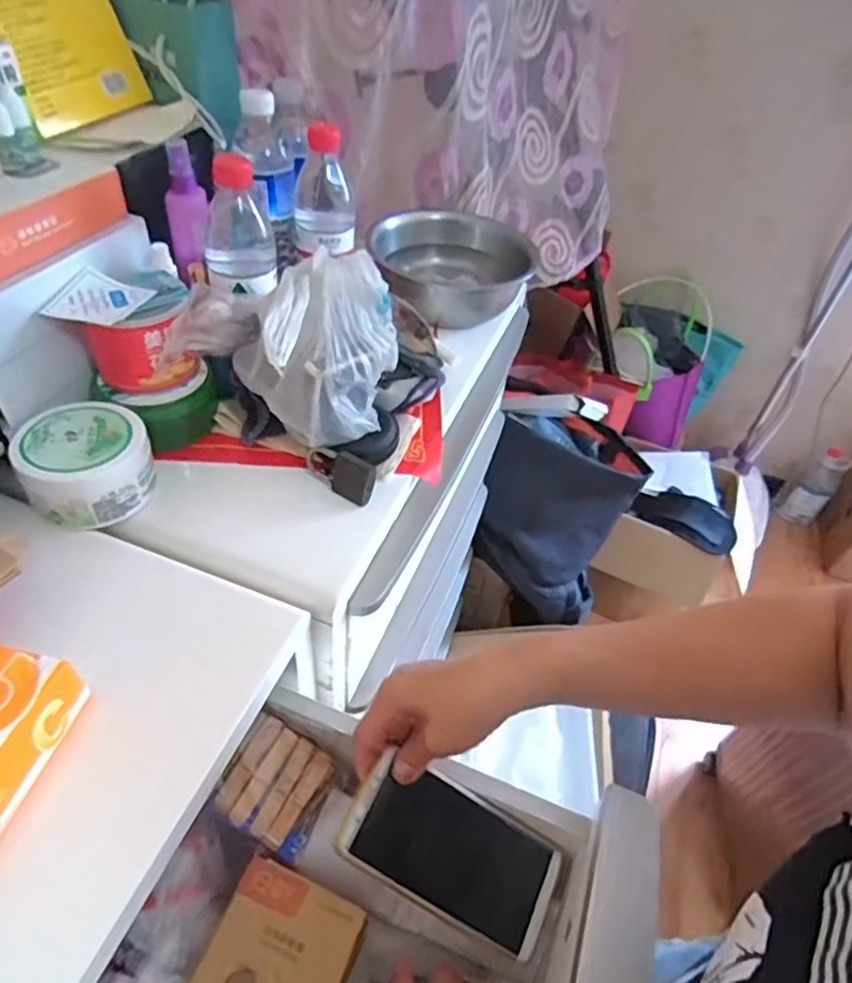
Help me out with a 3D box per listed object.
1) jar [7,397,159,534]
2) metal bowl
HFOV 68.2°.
[{"bbox_3d":[-0.269,-0.023,0.503,0.092,0.053,0.091,3,46,-4],"label":"jar"},{"bbox_3d":[0.028,-0.272,0.775,0.186,0.065,0.209,25,48,16],"label":"metal bowl"}]

